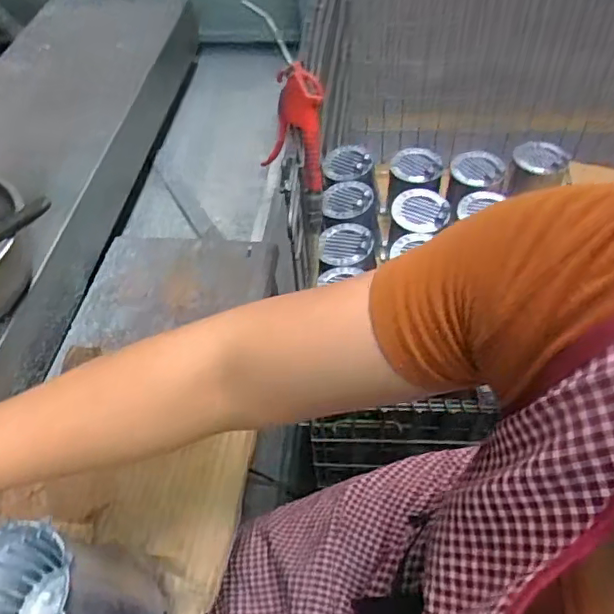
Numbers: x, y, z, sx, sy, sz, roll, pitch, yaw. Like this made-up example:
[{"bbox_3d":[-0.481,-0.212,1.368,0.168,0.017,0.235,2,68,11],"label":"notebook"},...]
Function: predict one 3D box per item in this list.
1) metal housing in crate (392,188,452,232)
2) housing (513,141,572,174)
[{"bbox_3d":[0.175,-0.147,0.881,0.086,0.033,0.072,5,53,8],"label":"metal housing in crate"},{"bbox_3d":[0.376,-0.240,0.909,0.080,0.021,0.071,34,62,26],"label":"housing"}]

